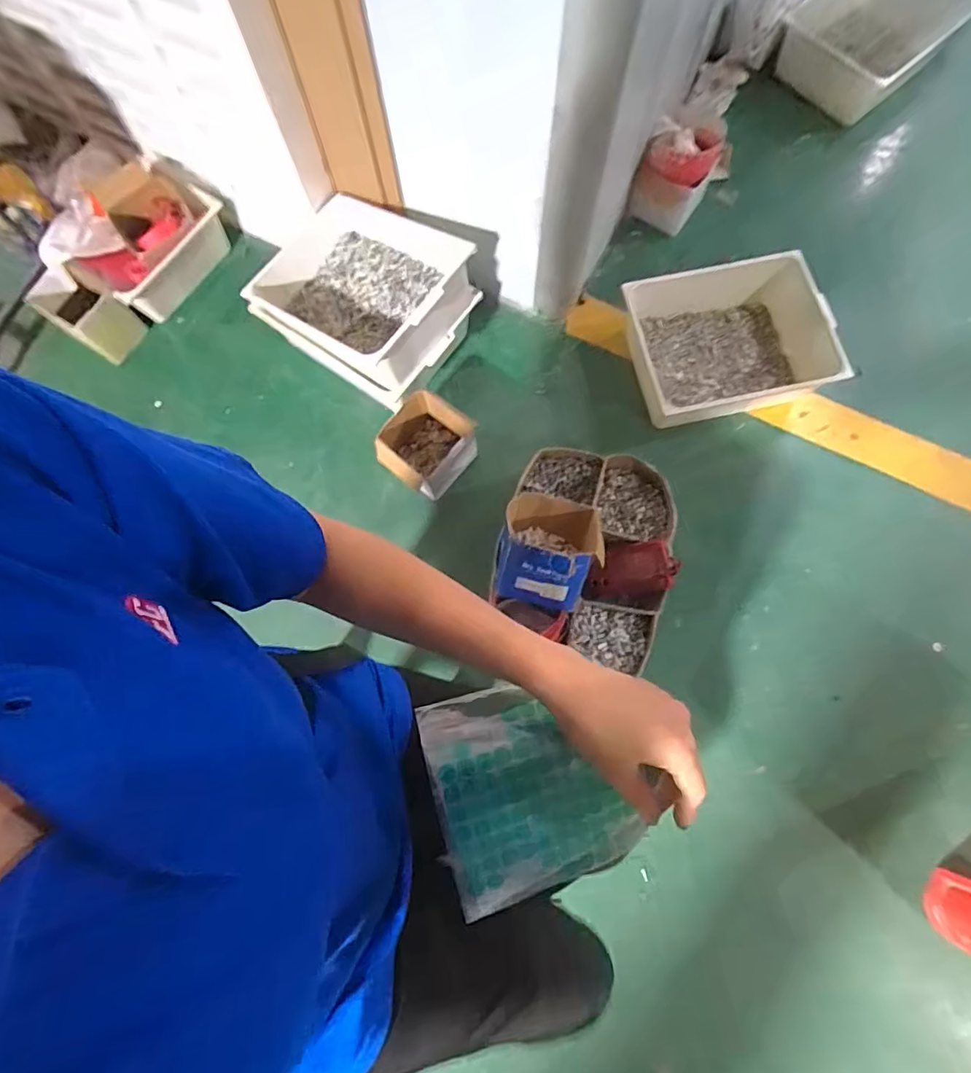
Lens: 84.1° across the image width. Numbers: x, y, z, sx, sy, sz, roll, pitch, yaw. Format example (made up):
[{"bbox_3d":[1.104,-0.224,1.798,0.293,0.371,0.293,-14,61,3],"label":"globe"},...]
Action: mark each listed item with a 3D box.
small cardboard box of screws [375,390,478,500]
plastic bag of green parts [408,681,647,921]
[{"bbox_3d":[-0.109,-0.171,1.011,0.175,0.102,0.150,-42,79,-9],"label":"small cardboard box of screws"},{"bbox_3d":[0.028,0.173,0.372,0.122,0.041,0.136,-17,76,-3],"label":"plastic bag of green parts"}]

